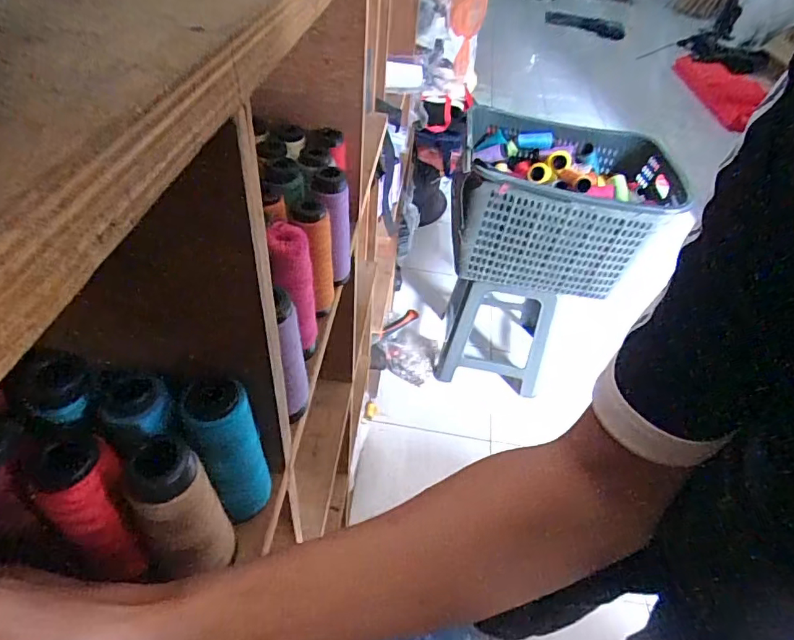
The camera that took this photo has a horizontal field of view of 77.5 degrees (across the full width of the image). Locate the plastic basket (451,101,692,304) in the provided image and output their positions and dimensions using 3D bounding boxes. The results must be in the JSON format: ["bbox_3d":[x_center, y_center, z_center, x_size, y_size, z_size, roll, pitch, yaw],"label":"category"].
[{"bbox_3d":[0.442,-0.323,1.382,0.559,0.313,0.424,9,44,1],"label":"plastic basket"}]

